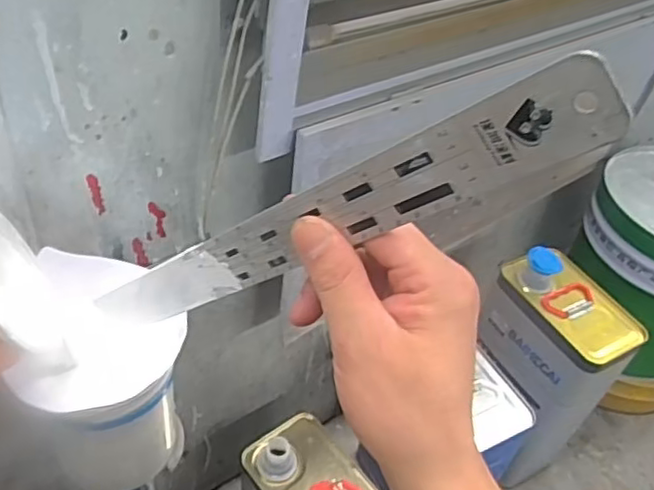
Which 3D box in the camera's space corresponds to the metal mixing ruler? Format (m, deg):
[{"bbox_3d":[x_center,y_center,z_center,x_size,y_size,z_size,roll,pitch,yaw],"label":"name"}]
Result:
[{"bbox_3d":[-0.021,-0.002,0.307,0.035,0.318,0.004,54,46,-14],"label":"metal mixing ruler"}]

